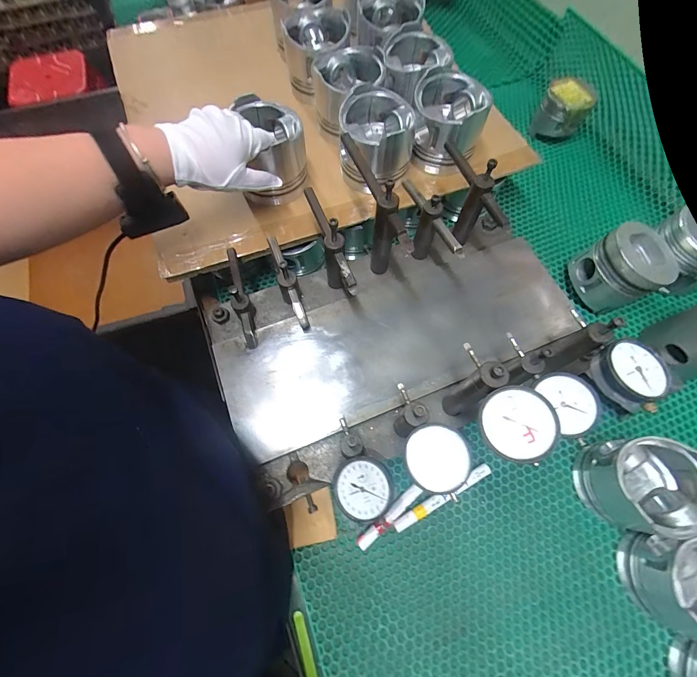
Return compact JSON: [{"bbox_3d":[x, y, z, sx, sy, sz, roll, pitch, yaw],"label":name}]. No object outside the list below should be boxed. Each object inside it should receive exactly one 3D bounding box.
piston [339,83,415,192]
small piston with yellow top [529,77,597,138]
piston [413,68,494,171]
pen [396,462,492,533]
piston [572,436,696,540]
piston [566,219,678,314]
[{"bbox_3d":[0.039,-0.294,0.502,0.106,0.094,0.107,4,68,2],"label":"piston"},{"bbox_3d":[0.424,-0.453,0.661,0.090,0.082,0.091,37,72,14],"label":"small piston with yellow top"},{"bbox_3d":[0.149,-0.328,0.510,0.105,0.094,0.106,13,68,5],"label":"piston"},{"bbox_3d":[0.125,0.210,0.439,0.145,0.016,0.016,-27,70,-11],"label":"pen"},{"bbox_3d":[0.360,0.181,0.409,0.097,0.090,0.102,0,68,0],"label":"piston"},{"bbox_3d":[0.421,-0.105,0.522,0.124,0.102,0.112,-22,69,-9],"label":"piston"}]

